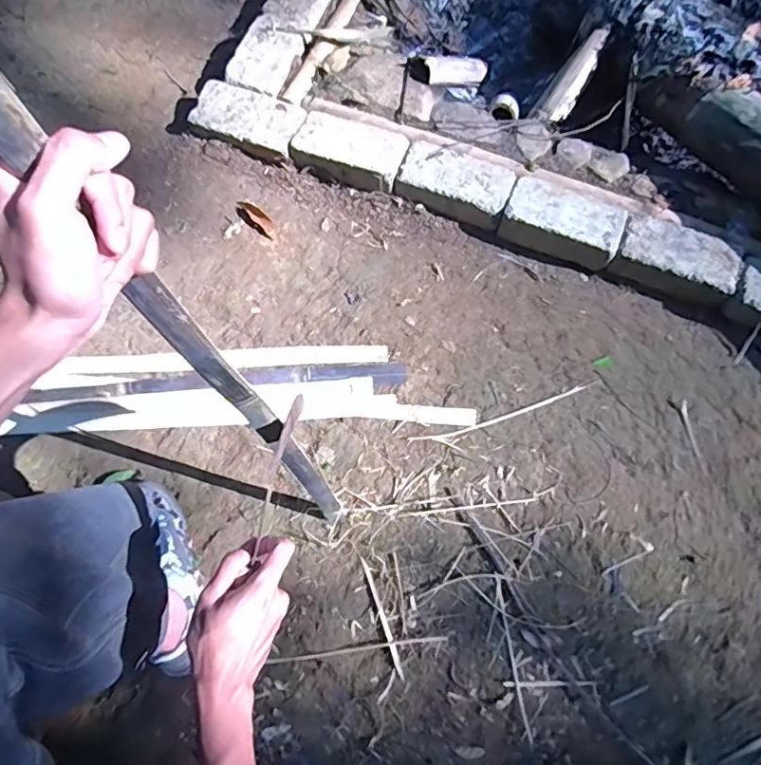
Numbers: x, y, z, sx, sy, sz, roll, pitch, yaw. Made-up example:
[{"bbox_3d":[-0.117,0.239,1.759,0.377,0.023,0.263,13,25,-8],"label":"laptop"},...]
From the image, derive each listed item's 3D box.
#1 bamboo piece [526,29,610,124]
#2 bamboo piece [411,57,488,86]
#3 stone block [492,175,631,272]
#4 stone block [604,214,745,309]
[{"bbox_3d":[0.391,-0.622,1.093,0.074,0.043,0.221,37,98,13],"label":"bamboo piece"},{"bbox_3d":[0.156,-0.676,1.158,0.245,0.041,0.072,-28,70,-38],"label":"bamboo piece"},{"bbox_3d":[0.337,-0.296,1.003,0.211,0.077,0.125,18,69,6],"label":"stone block"},{"bbox_3d":[0.537,-0.223,0.983,0.205,0.074,0.116,24,70,8],"label":"stone block"}]

